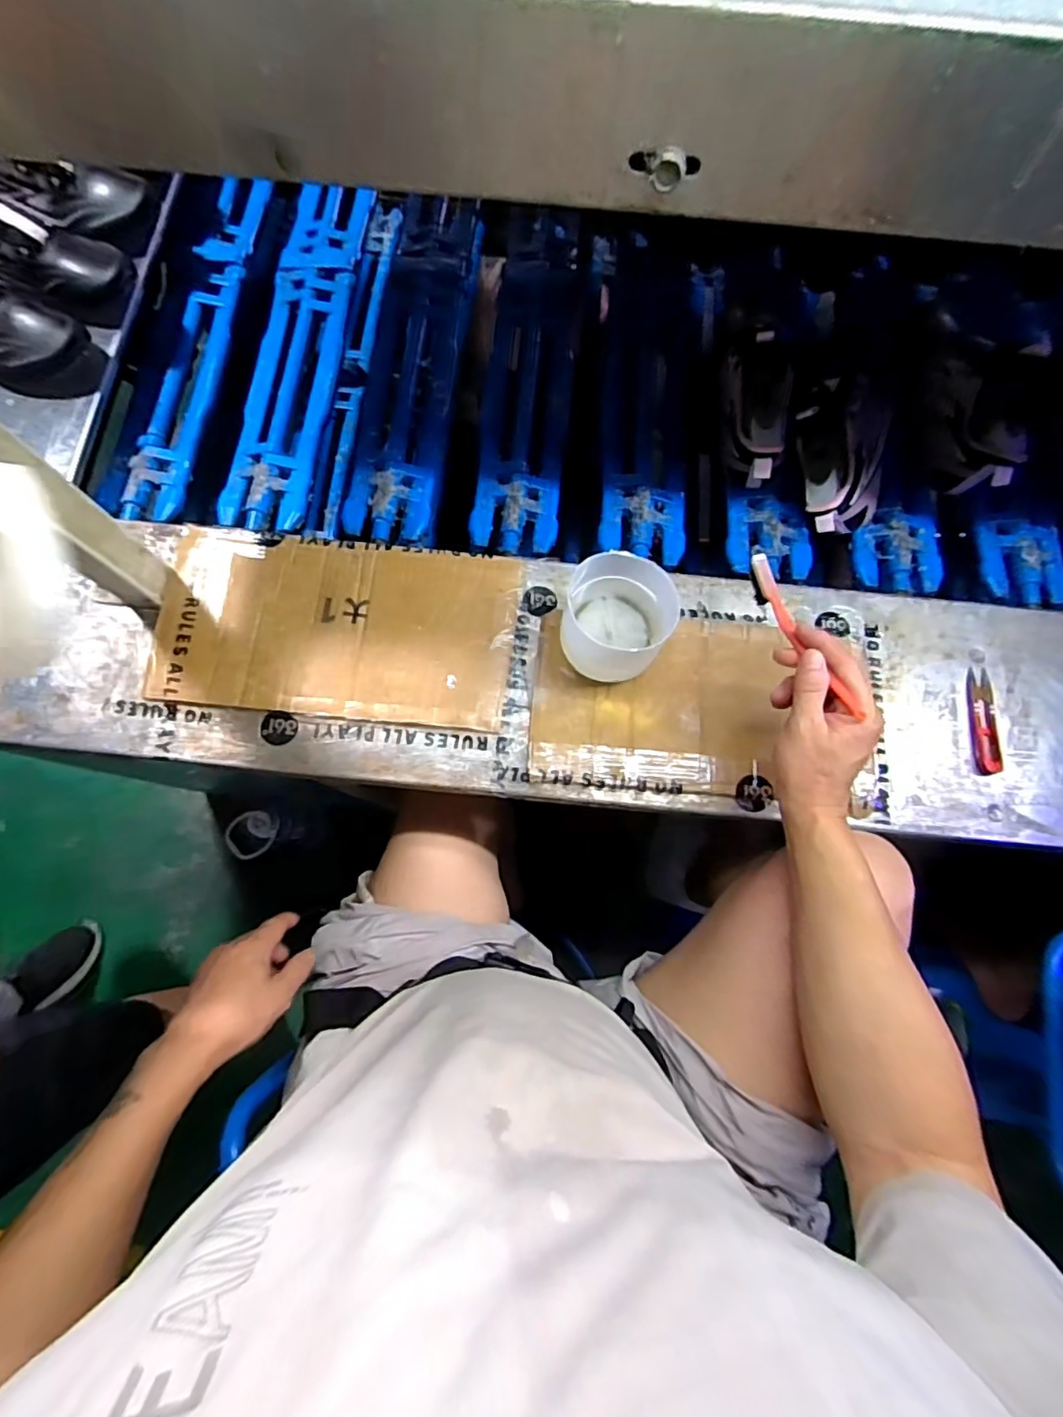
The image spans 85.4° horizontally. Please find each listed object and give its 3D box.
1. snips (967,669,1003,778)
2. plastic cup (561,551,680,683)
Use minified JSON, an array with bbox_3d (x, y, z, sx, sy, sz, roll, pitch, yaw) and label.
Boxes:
[{"bbox_3d":[0.434,0.013,0.554,0.033,0.007,0.102,4,76,0],"label":"snips"},{"bbox_3d":[0.074,-0.078,0.513,0.092,0.093,0.093,0,76,-1],"label":"plastic cup"}]

